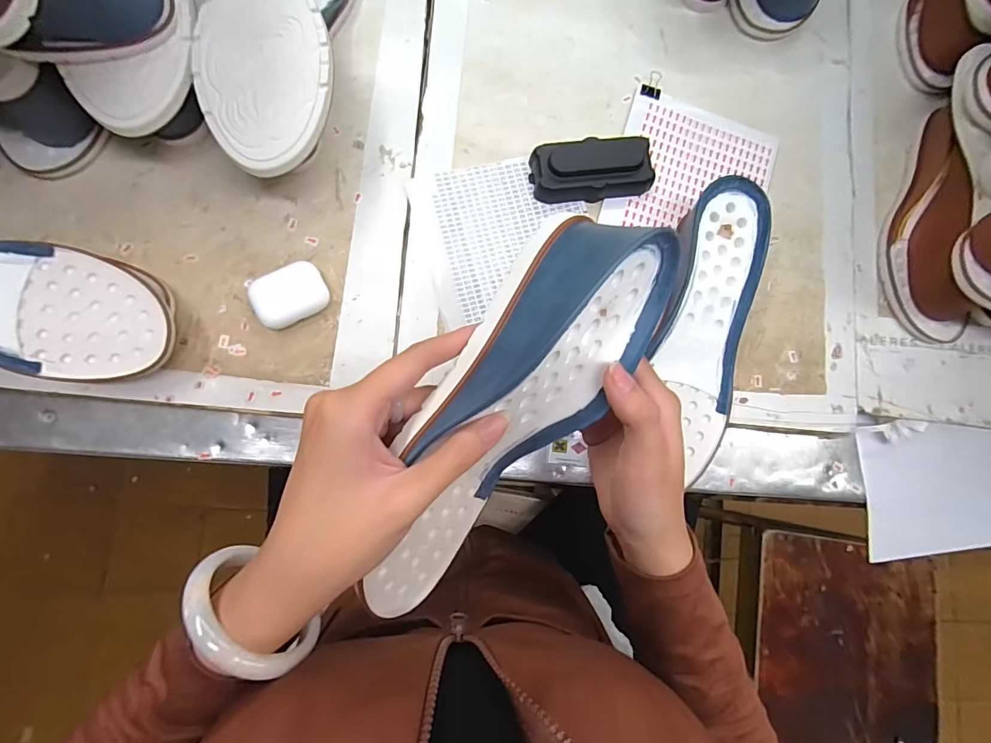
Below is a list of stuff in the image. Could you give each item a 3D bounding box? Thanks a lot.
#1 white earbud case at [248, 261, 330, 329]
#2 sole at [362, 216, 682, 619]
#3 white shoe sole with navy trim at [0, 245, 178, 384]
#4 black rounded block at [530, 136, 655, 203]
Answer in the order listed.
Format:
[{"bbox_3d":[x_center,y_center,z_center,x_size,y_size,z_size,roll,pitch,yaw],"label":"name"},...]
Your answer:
[{"bbox_3d":[-0.170,-0.063,0.371,0.058,0.020,0.041,-34,88,-9],"label":"white earbud case"},{"bbox_3d":[0.004,0.036,0.254,0.082,0.069,0.267,30,110,-2],"label":"sole"},{"bbox_3d":[-0.371,-0.054,0.296,0.262,0.046,0.095,11,81,-29],"label":"white shoe sole with navy trim"},{"bbox_3d":[0.088,-0.183,0.401,0.105,0.032,0.050,-8,84,-7],"label":"black rounded block"}]

